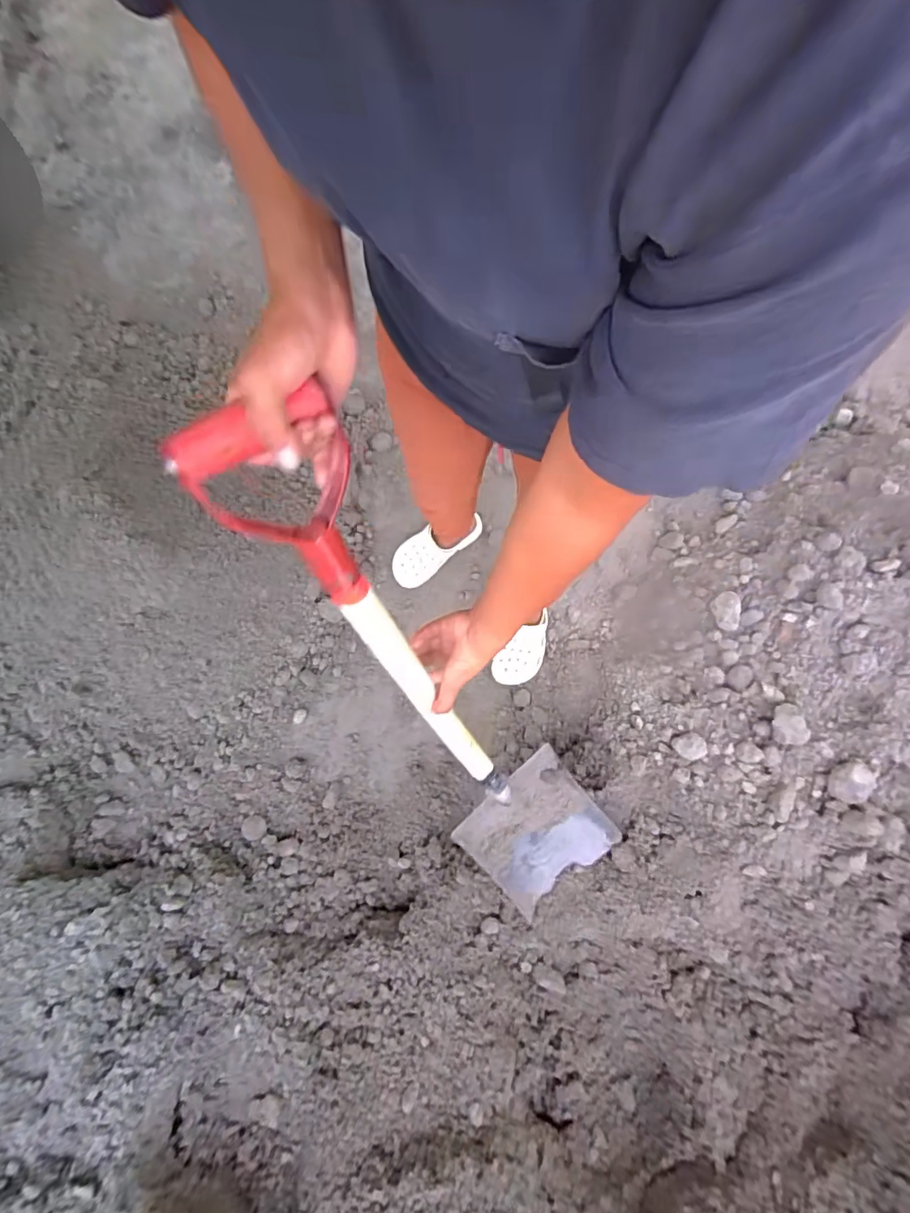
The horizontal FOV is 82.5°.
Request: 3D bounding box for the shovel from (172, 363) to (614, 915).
[{"bbox_3d":[0.036,0.199,0.686,0.216,1.026,0.115,-38,48,-8],"label":"shovel"}]

